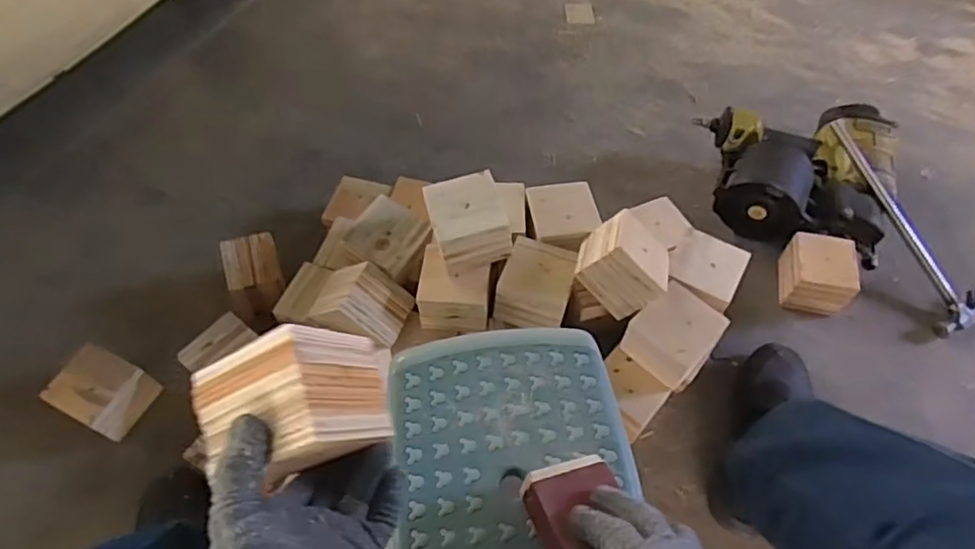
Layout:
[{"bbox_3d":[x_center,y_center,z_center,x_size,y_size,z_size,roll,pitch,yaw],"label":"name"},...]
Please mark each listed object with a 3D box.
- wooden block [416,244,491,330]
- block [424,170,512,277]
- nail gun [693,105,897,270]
[{"bbox_3d":[-0.042,0.026,0.856,0.100,0.079,0.078,4,58,3],"label":"wooden block"},{"bbox_3d":[-0.026,-0.070,0.829,0.103,0.078,0.102,-13,59,-7],"label":"block"},{"bbox_3d":[0.543,-0.154,1.043,0.312,0.125,0.289,-4,58,-2],"label":"nail gun"}]

